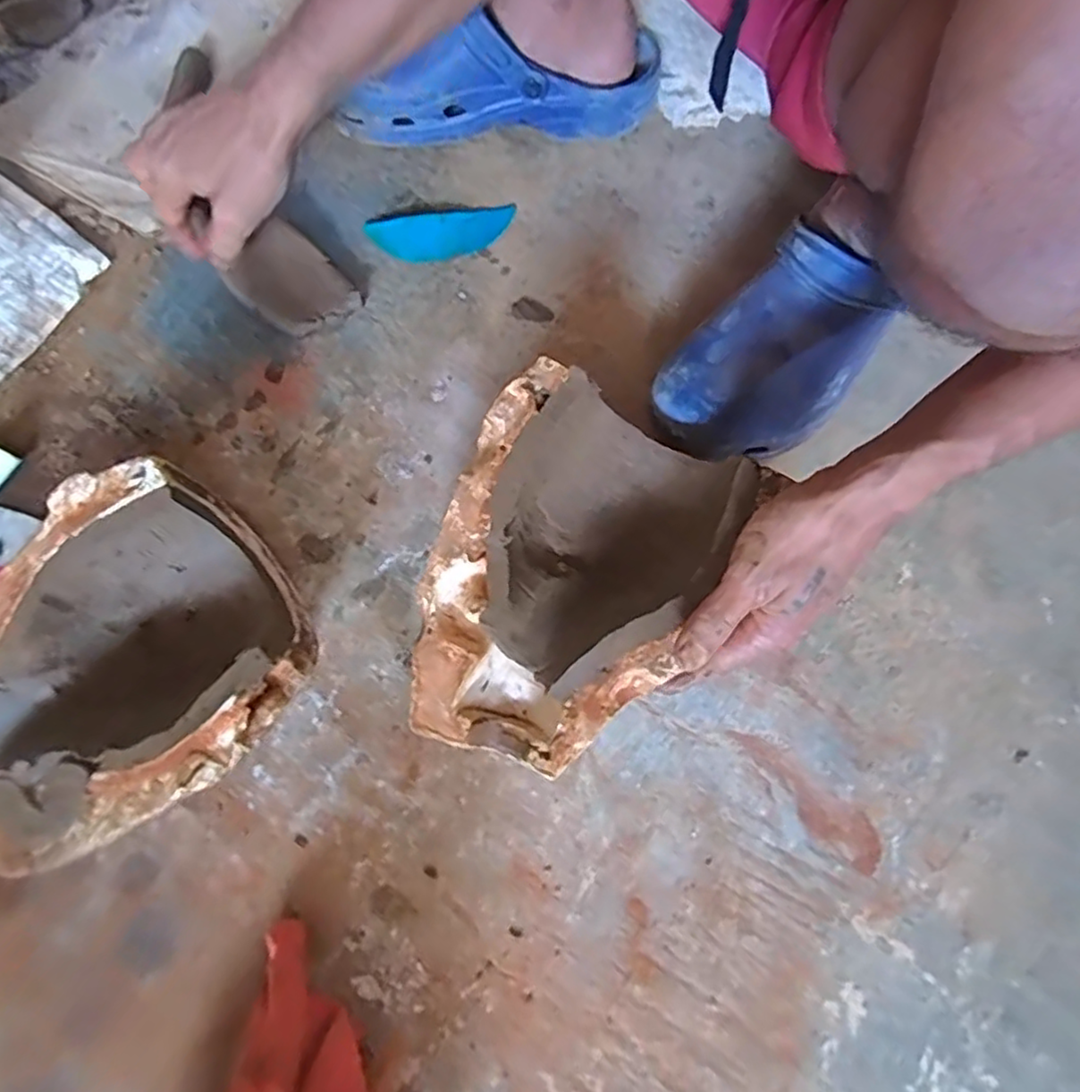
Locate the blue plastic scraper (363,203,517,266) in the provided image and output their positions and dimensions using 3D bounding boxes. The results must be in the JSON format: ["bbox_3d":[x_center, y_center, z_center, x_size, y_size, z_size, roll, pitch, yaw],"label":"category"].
[{"bbox_3d":[-0.079,-0.252,0.522,0.117,0.006,0.045,-10,76,-4],"label":"blue plastic scraper"}]

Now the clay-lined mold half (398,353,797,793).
[{"bbox_3d":[0.014,0.017,0.392,0.162,0.073,0.224,26,77,5],"label":"clay-lined mold half"}]

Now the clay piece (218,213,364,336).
[{"bbox_3d":[-0.187,-0.202,0.498,0.086,0.011,0.074,37,68,-5],"label":"clay piece"}]

